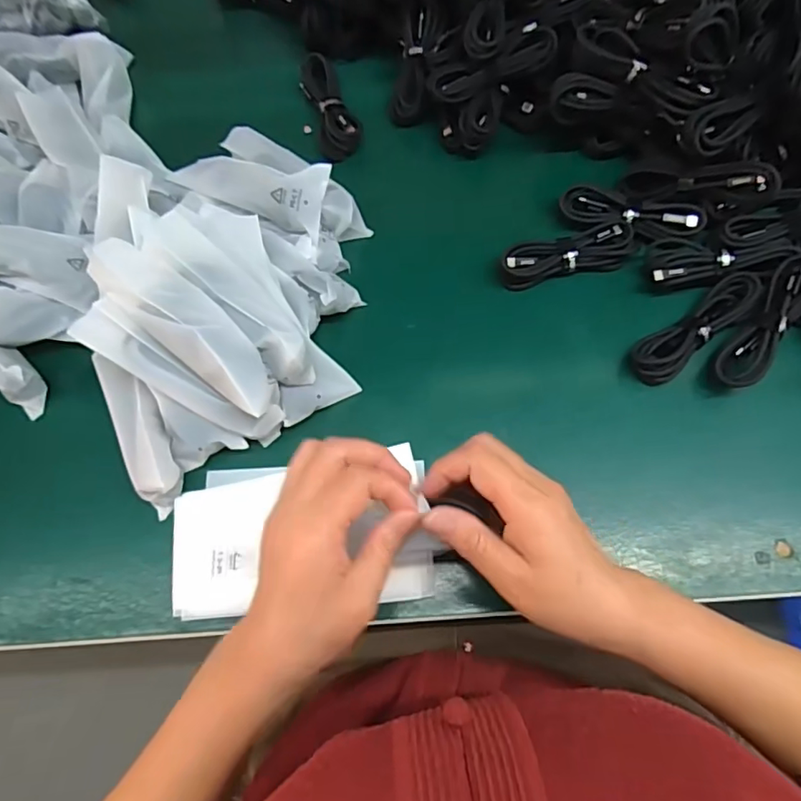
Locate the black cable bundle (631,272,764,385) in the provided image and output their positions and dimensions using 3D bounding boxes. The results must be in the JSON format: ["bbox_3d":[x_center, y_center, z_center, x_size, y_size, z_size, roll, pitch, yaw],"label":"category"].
[{"bbox_3d":[0.222,-0.054,0.408,0.110,0.023,0.034,-35,73,-9],"label":"black cable bundle"}]

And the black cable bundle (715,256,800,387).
[{"bbox_3d":[0.269,-0.057,0.396,0.028,0.024,0.112,35,90,10],"label":"black cable bundle"}]

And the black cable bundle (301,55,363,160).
[{"bbox_3d":[-0.065,-0.271,0.501,0.037,0.019,0.102,-17,71,-3],"label":"black cable bundle"}]

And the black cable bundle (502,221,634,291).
[{"bbox_3d":[0.134,-0.117,0.440,0.105,0.019,0.033,-12,70,-1],"label":"black cable bundle"}]

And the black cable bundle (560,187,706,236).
[{"bbox_3d":[0.187,-0.151,0.443,0.108,0.022,0.025,15,72,8],"label":"black cable bundle"}]

